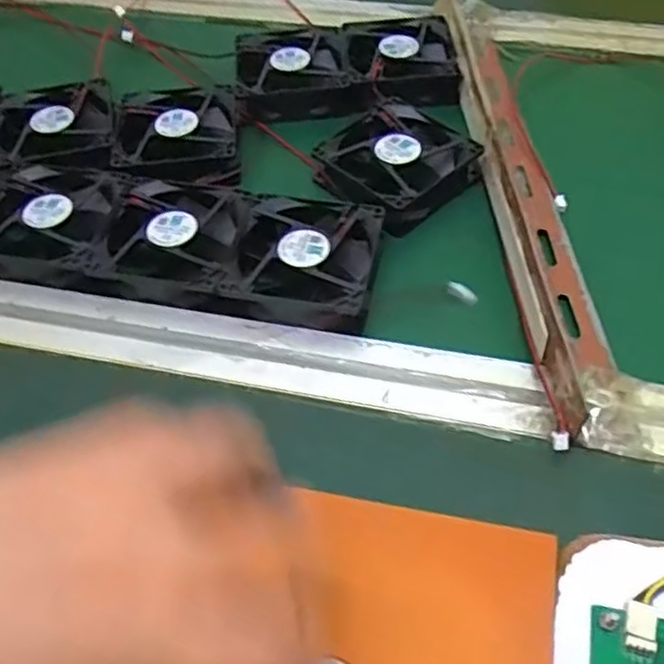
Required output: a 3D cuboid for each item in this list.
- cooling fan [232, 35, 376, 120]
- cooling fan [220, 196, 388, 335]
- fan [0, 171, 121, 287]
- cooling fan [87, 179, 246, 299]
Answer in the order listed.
[{"bbox_3d":[-0.023,-0.190,0.515,0.090,0.022,0.078,-7,52,-4],"label":"cooling fan"},{"bbox_3d":[-0.015,-0.041,0.404,0.079,0.024,0.087,9,53,9],"label":"cooling fan"},{"bbox_3d":[-0.164,-0.070,0.433,0.091,0.023,0.090,9,53,9],"label":"fan"},{"bbox_3d":[-0.092,-0.054,0.418,0.081,0.023,0.083,6,52,6],"label":"cooling fan"}]

